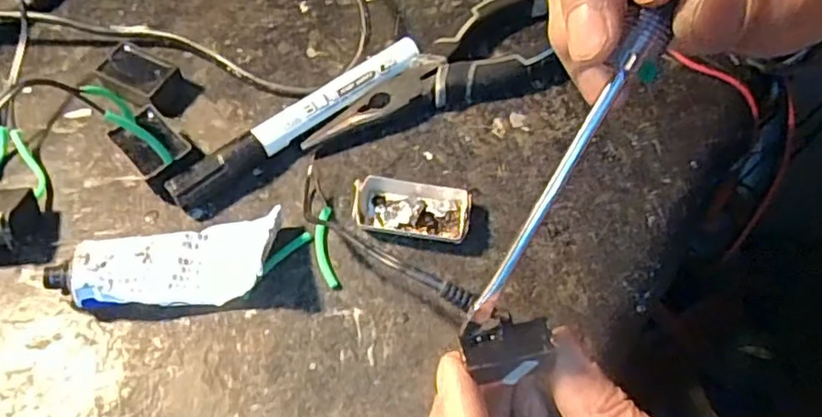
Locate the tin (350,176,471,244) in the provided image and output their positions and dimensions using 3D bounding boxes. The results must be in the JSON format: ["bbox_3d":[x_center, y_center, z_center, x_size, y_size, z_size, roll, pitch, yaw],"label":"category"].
[{"bbox_3d":[0.000,0.000,0.281,0.050,0.011,0.027,8,59,4],"label":"tin"}]

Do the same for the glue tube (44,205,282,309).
[{"bbox_3d":[-0.098,0.024,0.259,0.089,0.020,0.035,-13,60,-9],"label":"glue tube"}]

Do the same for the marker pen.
[{"bbox_3d":[-0.052,-0.041,0.303,0.136,0.017,0.017,-35,65,-20],"label":"marker pen"}]

